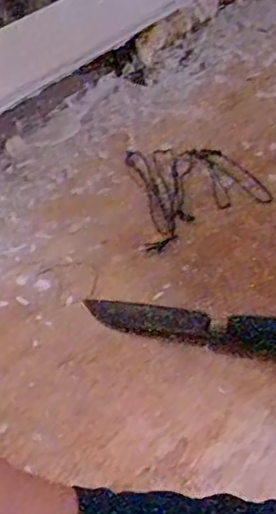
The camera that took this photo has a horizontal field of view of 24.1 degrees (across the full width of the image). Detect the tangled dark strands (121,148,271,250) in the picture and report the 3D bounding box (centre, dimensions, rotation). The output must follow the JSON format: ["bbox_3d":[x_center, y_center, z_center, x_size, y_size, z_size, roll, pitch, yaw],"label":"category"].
[{"bbox_3d":[0.041,-0.080,0.685,0.151,0.019,0.136,-24,51,-25],"label":"tangled dark strands"}]

